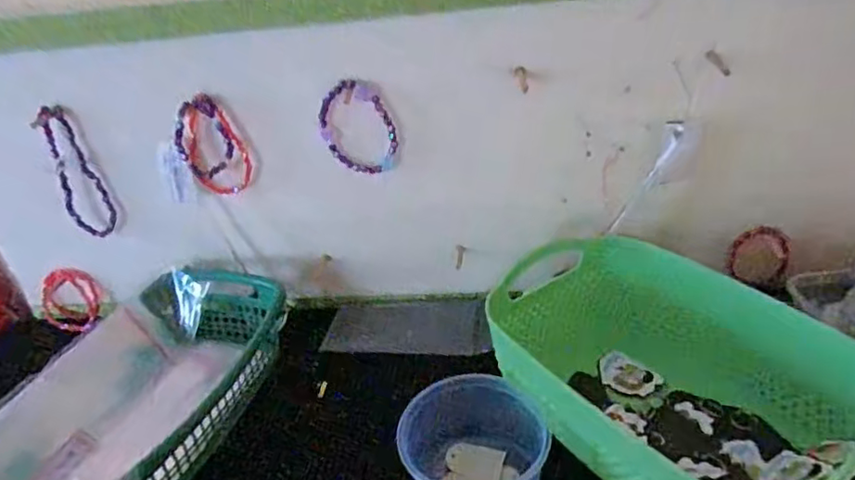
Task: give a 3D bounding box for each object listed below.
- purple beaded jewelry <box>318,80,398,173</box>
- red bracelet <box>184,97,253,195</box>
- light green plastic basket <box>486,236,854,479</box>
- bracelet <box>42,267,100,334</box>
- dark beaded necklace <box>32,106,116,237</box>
[{"bbox_3d":[-0.058,-0.094,0.496,0.062,0.079,0.014,-4,31,2],"label":"purple beaded jewelry"},{"bbox_3d":[-0.184,-0.078,0.513,0.051,0.096,0.014,-7,36,7],"label":"red bracelet"},{"bbox_3d":[0.168,0.095,0.420,0.167,0.087,0.242,-24,35,-28],"label":"light green plastic basket"},{"bbox_3d":[-0.374,0.064,0.622,0.063,0.080,0.022,1,31,11],"label":"bracelet"},{"bbox_3d":[-0.317,-0.059,0.535,0.035,0.125,0.017,-21,34,-24],"label":"dark beaded necklace"}]

